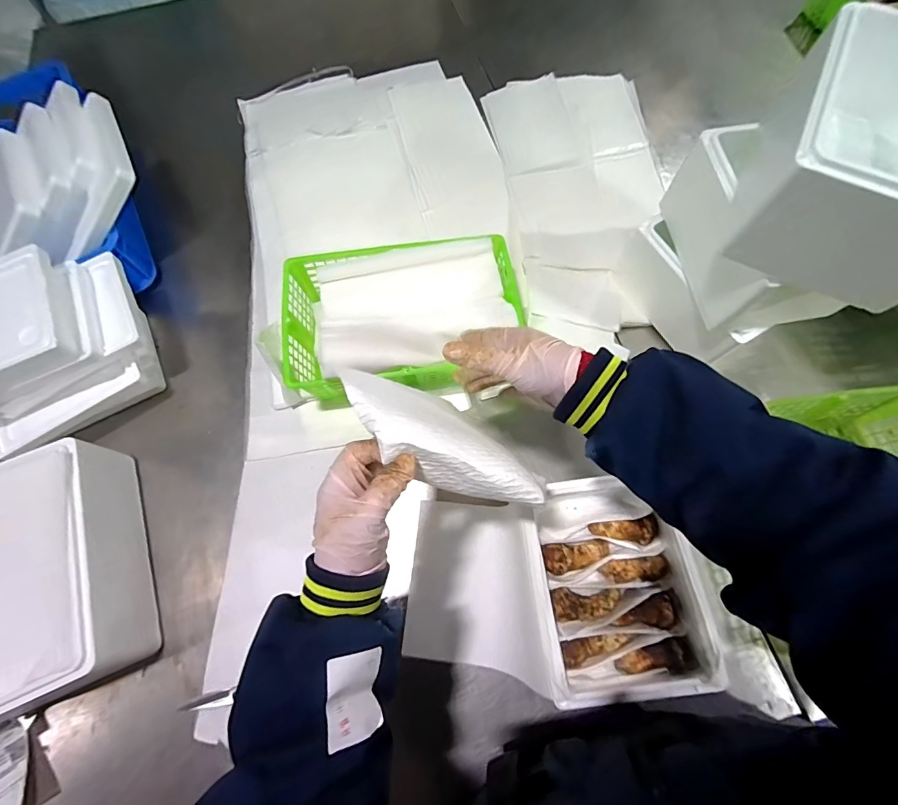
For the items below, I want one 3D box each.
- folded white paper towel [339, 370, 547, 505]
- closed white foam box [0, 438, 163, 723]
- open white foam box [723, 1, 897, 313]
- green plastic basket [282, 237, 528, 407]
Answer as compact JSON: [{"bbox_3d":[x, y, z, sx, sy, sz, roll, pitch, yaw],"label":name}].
[{"bbox_3d":[-0.007,0.032,0.368,0.189,0.067,0.077,31,73,-4],"label":"folded white paper towel"},{"bbox_3d":[-0.570,0.238,0.559,0.244,0.110,0.310,-24,70,-6],"label":"closed white foam box"},{"bbox_3d":[0.406,-0.232,0.405,0.165,0.128,0.217,23,72,11],"label":"open white foam box"},{"bbox_3d":[-0.071,-0.128,0.657,0.345,0.103,0.225,-8,69,0],"label":"green plastic basket"}]

